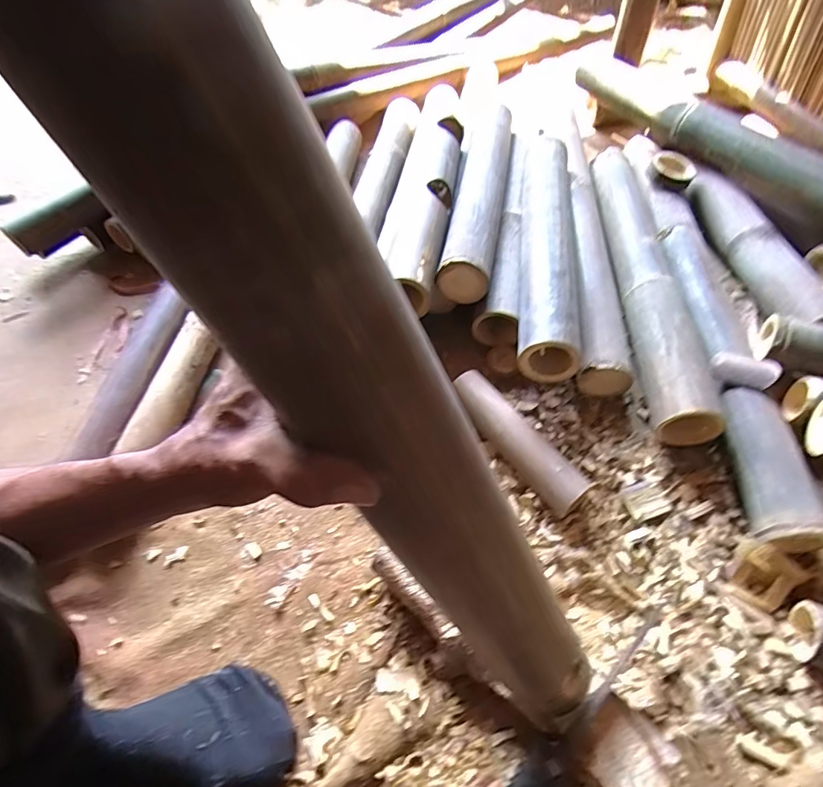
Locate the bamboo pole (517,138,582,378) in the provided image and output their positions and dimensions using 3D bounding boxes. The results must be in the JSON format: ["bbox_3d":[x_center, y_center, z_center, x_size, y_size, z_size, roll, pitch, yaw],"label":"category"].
[{"bbox_3d":[0.215,-0.245,0.752,0.081,0.070,0.509,4,55,9],"label":"bamboo pole"}]

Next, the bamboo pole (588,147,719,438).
[{"bbox_3d":[0.366,-0.203,0.777,0.088,0.081,0.615,0,54,6],"label":"bamboo pole"}]

